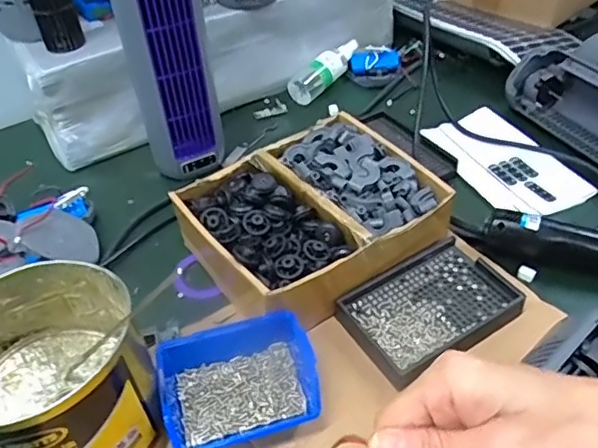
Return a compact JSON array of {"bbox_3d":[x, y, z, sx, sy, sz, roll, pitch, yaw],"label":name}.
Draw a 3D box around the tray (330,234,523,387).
[{"bbox_3d":[0.110,0.070,0.481,0.135,0.026,0.093,-23,46,-21],"label":"tray"}]

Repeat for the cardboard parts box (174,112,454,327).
[{"bbox_3d":[0.011,-0.006,0.528,0.211,0.071,0.181,-30,49,-26],"label":"cardboard parts box"}]

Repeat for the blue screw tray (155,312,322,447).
[{"bbox_3d":[-0.044,0.119,0.422,0.112,0.041,0.087,-13,45,-9],"label":"blue screw tray"}]

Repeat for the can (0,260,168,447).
[{"bbox_3d":[-0.162,0.110,0.383,0.118,0.112,0.125,-27,48,-22],"label":"can"}]

